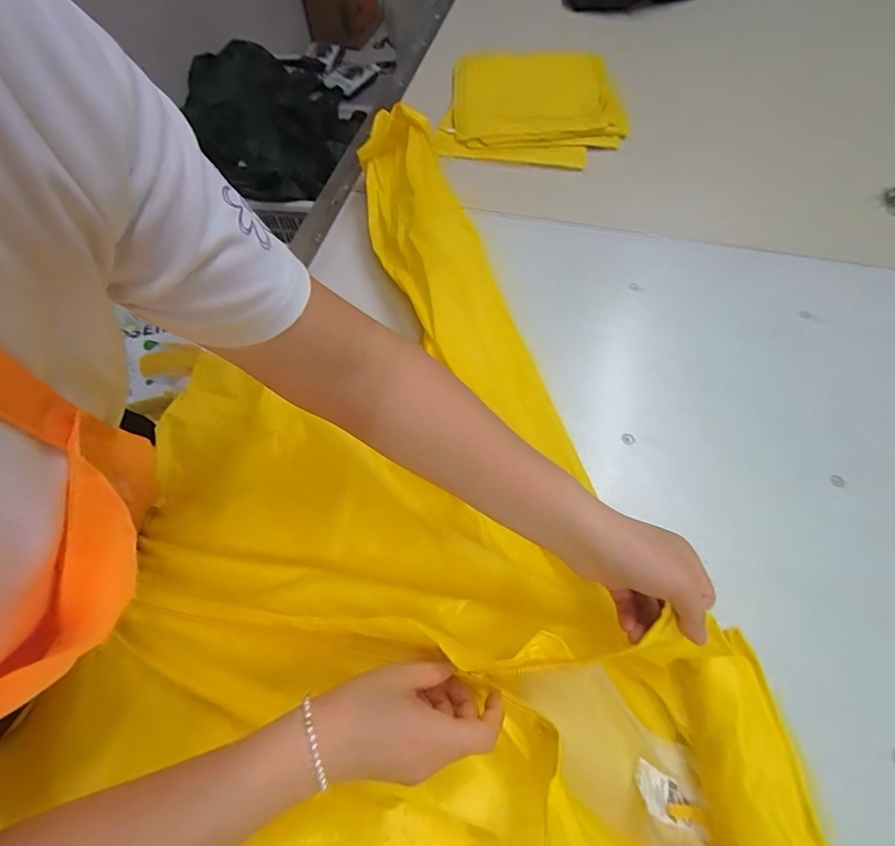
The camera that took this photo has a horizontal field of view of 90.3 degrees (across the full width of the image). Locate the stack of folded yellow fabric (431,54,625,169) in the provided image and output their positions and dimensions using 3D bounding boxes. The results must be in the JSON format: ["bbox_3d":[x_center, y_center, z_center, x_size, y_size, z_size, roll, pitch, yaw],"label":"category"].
[{"bbox_3d":[0.159,-0.607,0.826,0.328,0.052,0.345,8,62,5],"label":"stack of folded yellow fabric"}]

